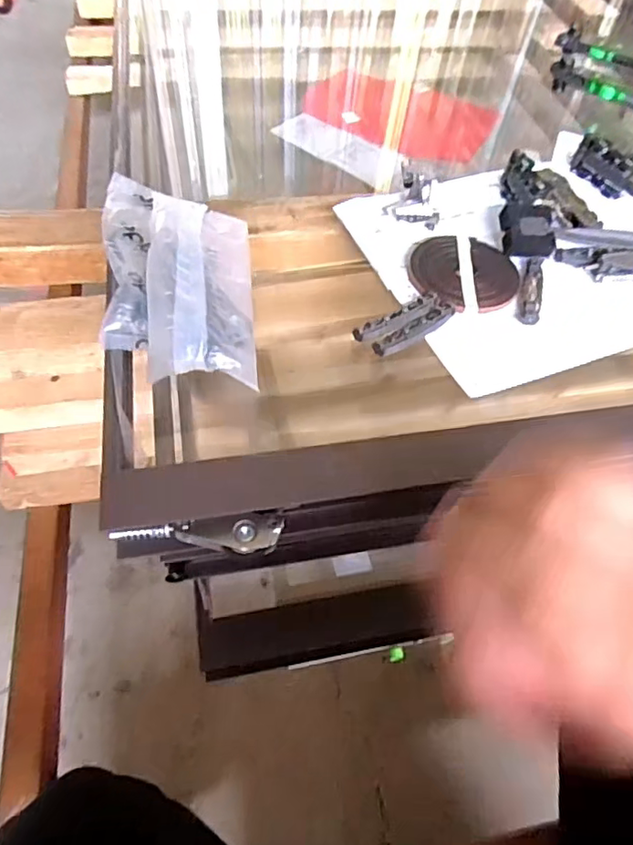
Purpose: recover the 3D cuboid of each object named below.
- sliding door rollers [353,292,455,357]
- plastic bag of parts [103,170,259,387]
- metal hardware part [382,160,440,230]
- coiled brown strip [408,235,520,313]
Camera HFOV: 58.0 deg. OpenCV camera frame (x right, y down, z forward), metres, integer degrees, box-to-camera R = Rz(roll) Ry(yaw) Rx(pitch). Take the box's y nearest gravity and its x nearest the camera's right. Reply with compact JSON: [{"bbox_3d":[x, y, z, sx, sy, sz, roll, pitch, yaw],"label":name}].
[{"bbox_3d":[0.059,-0.066,0.378,0.070,0.005,0.027,-33,63,-24],"label":"sliding door rollers"},{"bbox_3d":[-0.089,-0.095,0.369,0.093,0.033,0.174,-3,55,-7],"label":"plastic bag of parts"},{"bbox_3d":[0.080,-0.179,0.449,0.042,0.028,0.040,18,55,8],"label":"metal hardware part"},{"bbox_3d":[0.107,-0.111,0.413,0.077,0.008,0.077,-9,56,-11],"label":"coiled brown strip"}]

